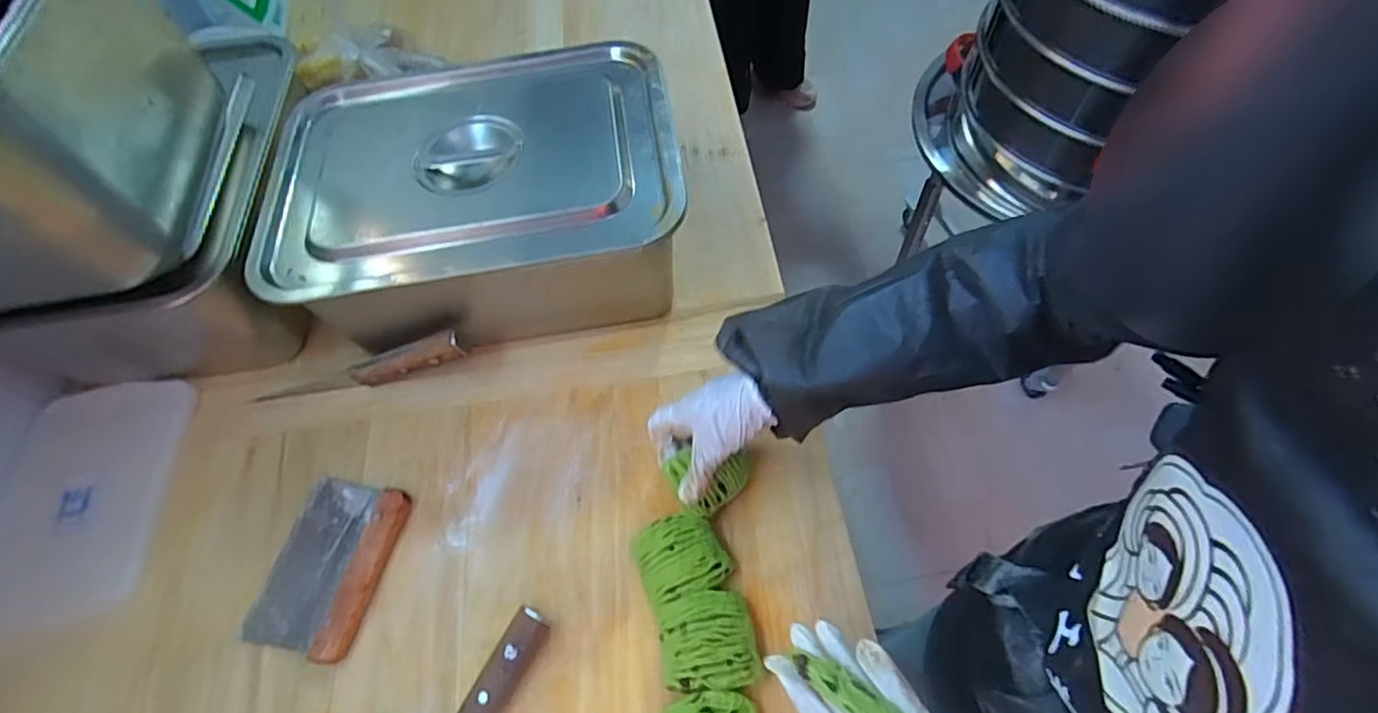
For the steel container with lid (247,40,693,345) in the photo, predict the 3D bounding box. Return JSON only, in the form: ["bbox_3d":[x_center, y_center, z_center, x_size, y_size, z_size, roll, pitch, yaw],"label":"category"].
[{"bbox_3d":[-0.209,-0.162,0.649,0.394,0.149,0.285,-8,61,-2],"label":"steel container with lid"}]

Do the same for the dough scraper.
[{"bbox_3d":[-0.322,0.183,0.540,0.106,0.018,0.144,11,62,9],"label":"dough scraper"}]

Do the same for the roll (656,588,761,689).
[{"bbox_3d":[0.015,0.225,0.484,0.074,0.031,0.069,-7,61,-1],"label":"roll"}]

